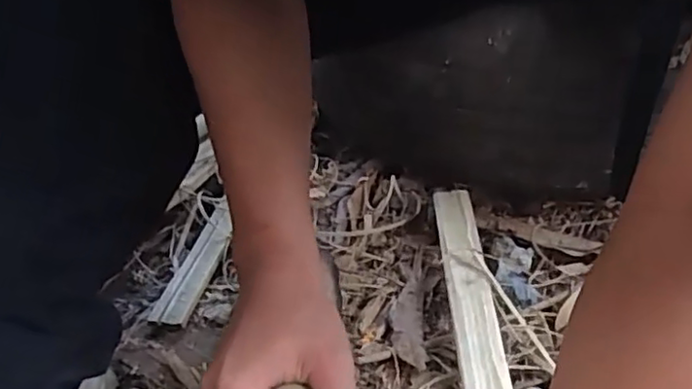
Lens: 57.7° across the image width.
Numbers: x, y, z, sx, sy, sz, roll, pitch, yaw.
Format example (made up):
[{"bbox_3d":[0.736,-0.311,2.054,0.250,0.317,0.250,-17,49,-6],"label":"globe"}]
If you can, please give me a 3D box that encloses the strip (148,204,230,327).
[{"bbox_3d":[-0.139,0.064,0.597,0.034,0.012,0.151,3,35,10],"label":"strip"}]

